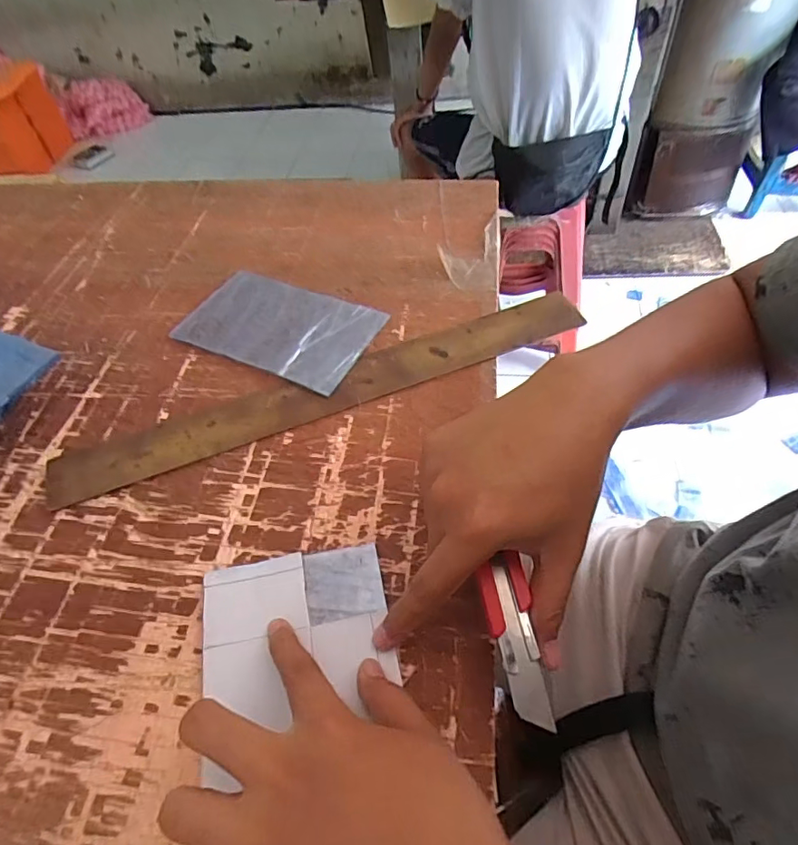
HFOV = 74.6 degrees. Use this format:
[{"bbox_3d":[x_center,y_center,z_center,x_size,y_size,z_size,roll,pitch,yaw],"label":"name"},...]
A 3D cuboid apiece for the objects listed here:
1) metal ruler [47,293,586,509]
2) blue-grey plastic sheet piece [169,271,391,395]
[{"bbox_3d":[-0.050,-0.029,0.421,0.430,0.006,0.046,-20,54,-12],"label":"metal ruler"},{"bbox_3d":[-0.107,-0.088,0.468,0.171,0.005,0.105,20,54,19],"label":"blue-grey plastic sheet piece"}]

